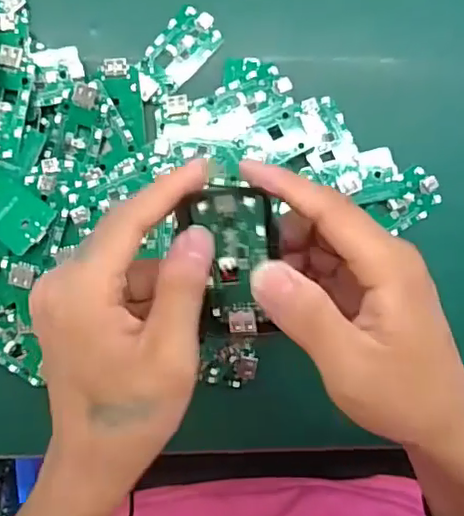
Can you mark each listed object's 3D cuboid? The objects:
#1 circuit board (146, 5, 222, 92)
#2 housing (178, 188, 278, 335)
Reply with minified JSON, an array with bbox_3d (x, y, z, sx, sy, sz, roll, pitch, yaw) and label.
[{"bbox_3d":[-0.031,-0.129,0.358,0.032,0.009,0.050,43,88,-1],"label":"circuit board"},{"bbox_3d":[-0.001,0.002,0.261,0.041,0.012,0.069,-5,111,-4],"label":"housing"}]

